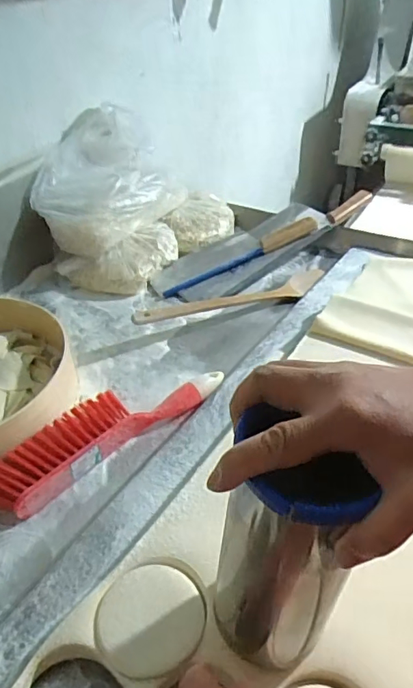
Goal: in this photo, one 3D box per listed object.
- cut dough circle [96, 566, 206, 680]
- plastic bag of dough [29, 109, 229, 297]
[{"bbox_3d":[-0.045,0.227,0.421,0.083,0.023,0.083,0,38,0],"label":"cut dough circle"},{"bbox_3d":[-0.140,-0.272,0.955,0.343,0.224,0.263,-28,46,-31],"label":"plastic bag of dough"}]

